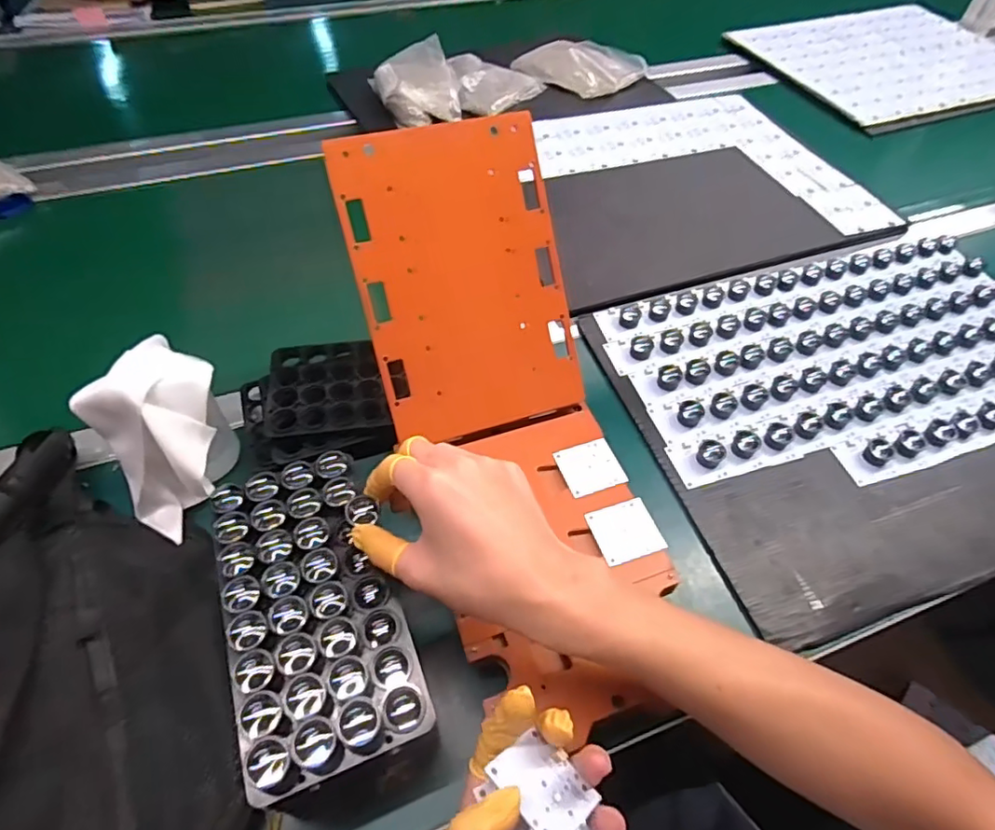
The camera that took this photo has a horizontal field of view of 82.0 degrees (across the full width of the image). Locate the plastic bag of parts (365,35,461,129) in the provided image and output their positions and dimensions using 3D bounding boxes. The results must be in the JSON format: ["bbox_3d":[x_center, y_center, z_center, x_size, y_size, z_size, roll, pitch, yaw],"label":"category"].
[{"bbox_3d":[-0.122,-0.498,0.862,0.119,0.054,0.160,-11,53,-11],"label":"plastic bag of parts"}]

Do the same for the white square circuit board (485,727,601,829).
[{"bbox_3d":[0.024,0.182,0.282,0.044,0.004,0.042,39,27,30],"label":"white square circuit board"}]

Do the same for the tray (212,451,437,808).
[{"bbox_3d":[-0.113,0.112,0.351,0.098,0.027,0.187,-15,54,-14],"label":"tray"}]

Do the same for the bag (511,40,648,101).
[{"bbox_3d":[0.141,-0.580,0.947,0.176,0.031,0.166,-33,60,-25],"label":"bag"}]

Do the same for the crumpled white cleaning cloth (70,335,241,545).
[{"bbox_3d":[-0.251,0.008,0.433,0.093,0.099,0.116,-28,58,-22],"label":"crumpled white cleaning cloth"}]

